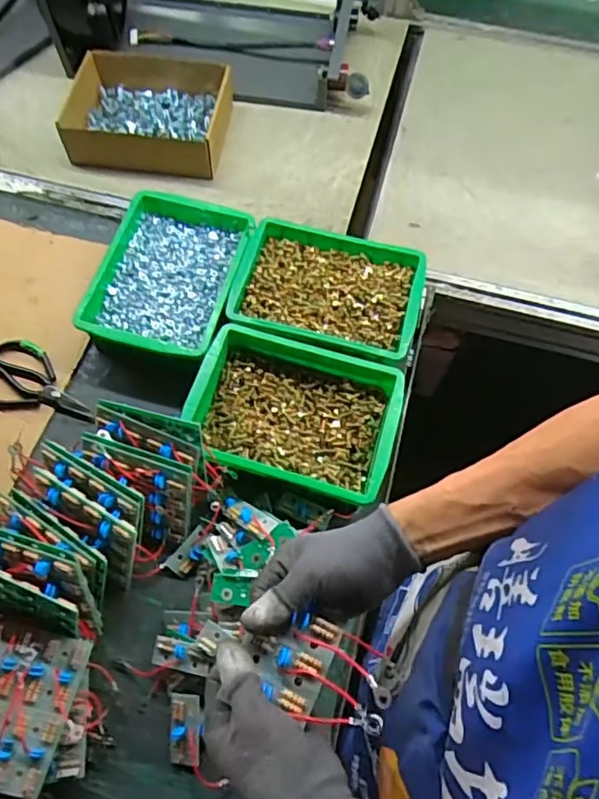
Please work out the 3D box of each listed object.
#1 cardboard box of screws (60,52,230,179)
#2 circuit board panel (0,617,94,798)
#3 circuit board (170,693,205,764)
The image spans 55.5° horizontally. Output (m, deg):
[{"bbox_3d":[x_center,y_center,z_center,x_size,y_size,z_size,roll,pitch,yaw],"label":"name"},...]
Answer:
[{"bbox_3d":[-0.251,-0.474,0.948,0.265,0.067,0.212,4,62,-1],"label":"cardboard box of screws"},{"bbox_3d":[-0.281,0.288,0.543,0.115,0.026,0.135,13,62,3],"label":"circuit board panel"},{"bbox_3d":[-0.116,0.336,0.581,0.030,0.018,0.064,-2,79,-4],"label":"circuit board"}]

